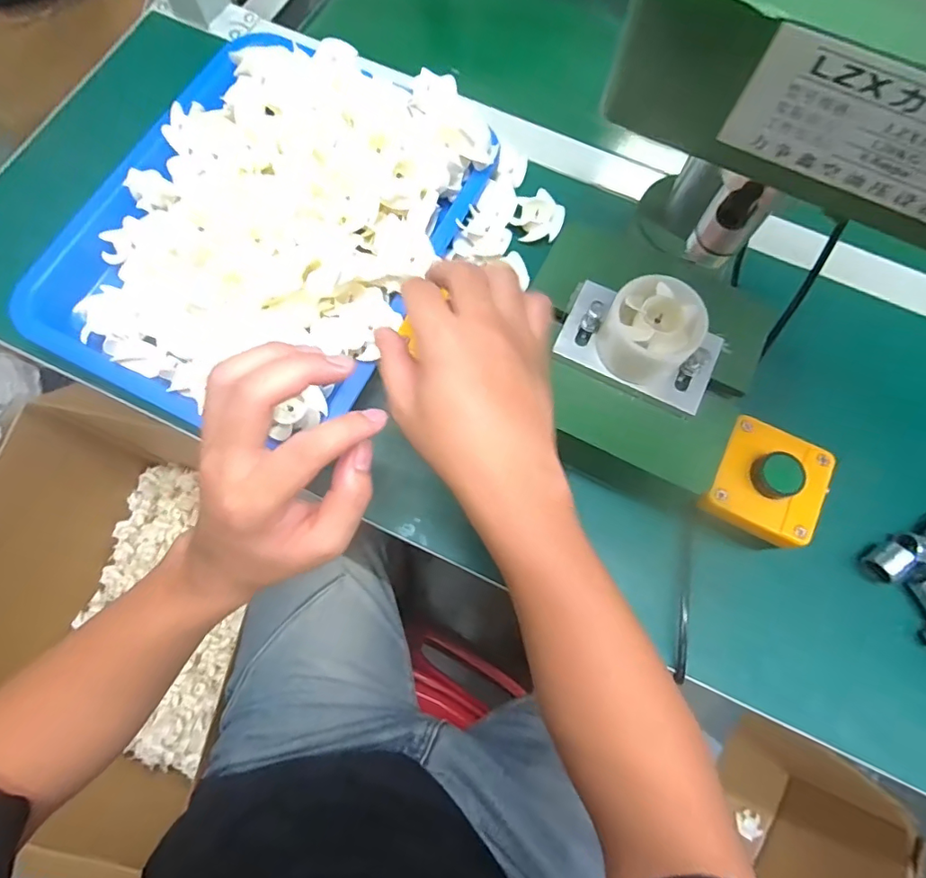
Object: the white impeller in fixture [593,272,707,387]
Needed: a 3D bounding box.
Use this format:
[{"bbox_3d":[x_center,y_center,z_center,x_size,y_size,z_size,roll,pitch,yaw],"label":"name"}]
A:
[{"bbox_3d":[0.115,-0.066,0.320,0.054,0.041,0.048,22,73,5],"label":"white impeller in fixture"}]

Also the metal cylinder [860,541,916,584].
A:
[{"bbox_3d":[0.297,0.086,0.361,0.024,0.025,0.021,-29,76,-10],"label":"metal cylinder"}]

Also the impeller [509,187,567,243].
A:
[{"bbox_3d":[0.064,-0.187,0.438,0.040,0.015,0.041,1,72,-2],"label":"impeller"}]

